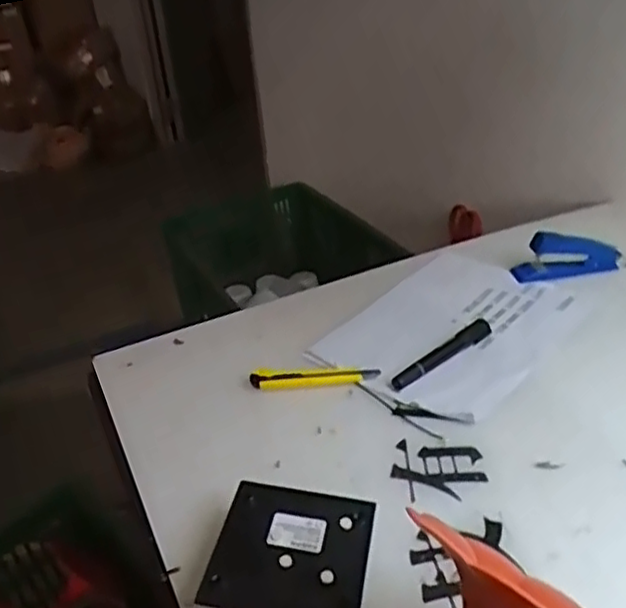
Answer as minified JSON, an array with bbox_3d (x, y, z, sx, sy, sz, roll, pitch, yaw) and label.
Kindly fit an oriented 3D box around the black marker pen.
[{"bbox_3d":[0.134,0.051,0.702,0.138,0.019,0.018,-24,36,-31],"label":"black marker pen"}]

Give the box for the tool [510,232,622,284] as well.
[{"bbox_3d":[0.325,-0.063,0.848,0.147,0.052,0.039,-10,31,-11],"label":"tool"}]

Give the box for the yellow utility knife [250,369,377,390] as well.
[{"bbox_3d":[0.001,0.075,0.682,0.128,0.012,0.022,-1,30,5],"label":"yellow utility knife"}]

